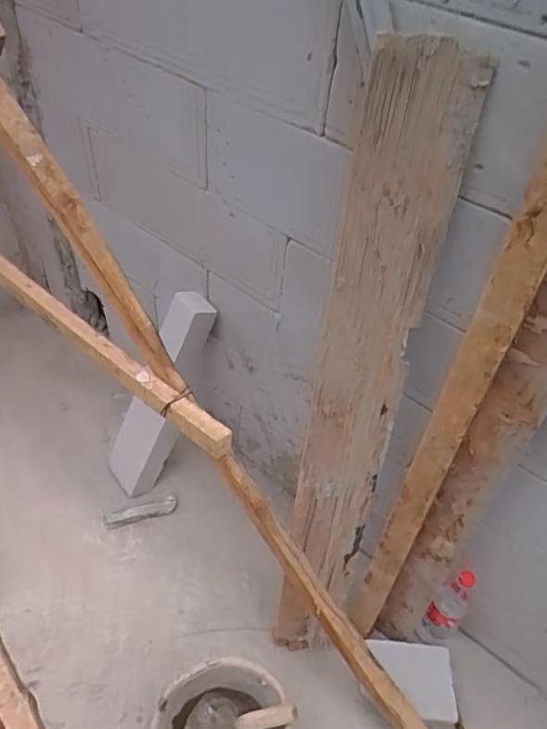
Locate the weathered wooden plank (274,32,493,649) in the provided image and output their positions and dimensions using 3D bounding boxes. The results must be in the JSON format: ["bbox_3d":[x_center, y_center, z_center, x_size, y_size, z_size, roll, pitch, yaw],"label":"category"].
[{"bbox_3d":[0.133,0.122,0.908,0.150,1.149,0.030,4,32,-5],"label":"weathered wooden plank"}]

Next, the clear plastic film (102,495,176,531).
[{"bbox_3d":[-0.359,0.402,1.445,0.193,0.006,0.049,-12,50,-16],"label":"clear plastic film"}]

